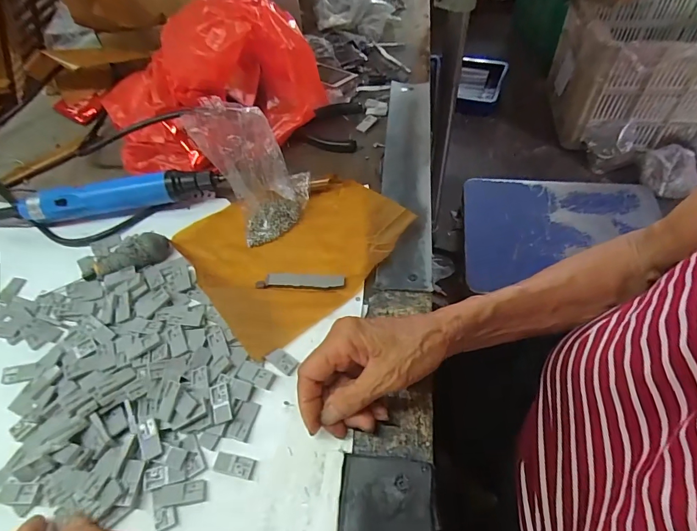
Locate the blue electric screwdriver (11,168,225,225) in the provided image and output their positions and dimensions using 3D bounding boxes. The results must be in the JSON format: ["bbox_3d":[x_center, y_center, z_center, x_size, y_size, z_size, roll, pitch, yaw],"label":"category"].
[{"bbox_3d":[-0.248,-0.077,0.451,0.217,0.032,0.030,-9,53,-1],"label":"blue electric screwdriver"}]

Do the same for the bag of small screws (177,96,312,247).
[{"bbox_3d":[-0.097,-0.098,0.409,0.087,0.139,0.049,-40,24,-22],"label":"bag of small screws"}]

